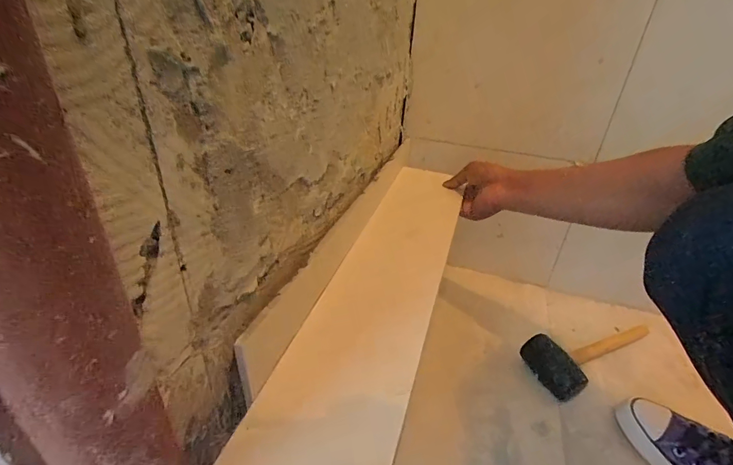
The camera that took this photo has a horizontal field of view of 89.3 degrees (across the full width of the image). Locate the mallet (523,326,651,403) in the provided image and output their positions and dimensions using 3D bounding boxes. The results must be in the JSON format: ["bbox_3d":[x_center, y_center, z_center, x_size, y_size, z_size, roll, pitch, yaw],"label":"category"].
[{"bbox_3d":[0.396,0.201,0.652,0.271,0.054,0.094,-12,36,-26],"label":"mallet"}]

